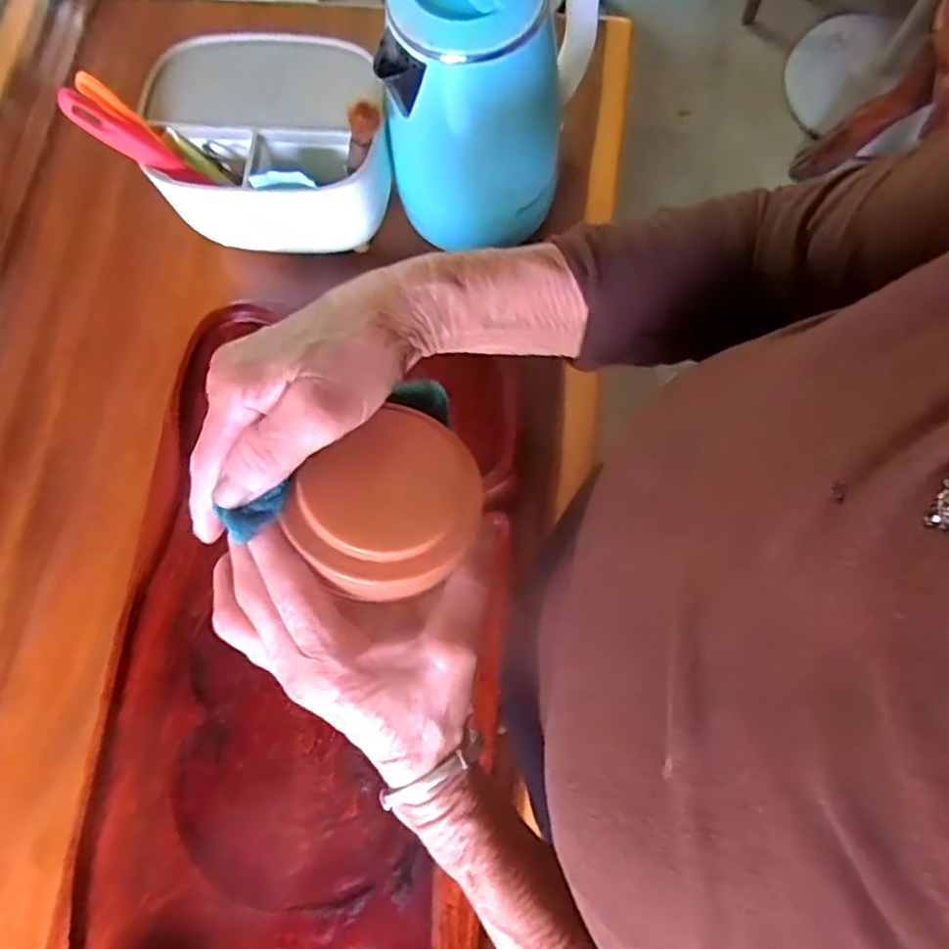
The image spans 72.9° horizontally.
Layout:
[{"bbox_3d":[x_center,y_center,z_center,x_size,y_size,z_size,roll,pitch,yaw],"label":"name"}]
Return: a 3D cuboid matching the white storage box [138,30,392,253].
[{"bbox_3d":[-0.175,-0.303,0.594,0.203,0.143,0.165,3,76,2],"label":"white storage box"}]

